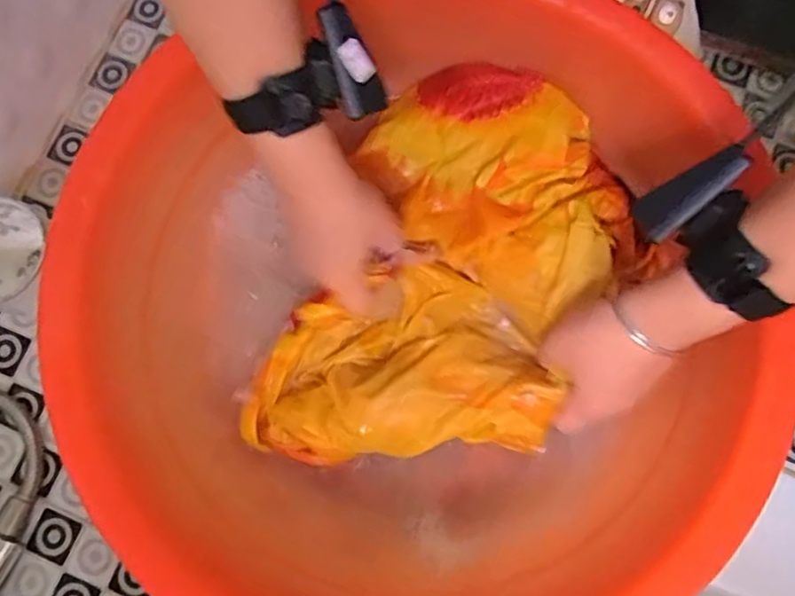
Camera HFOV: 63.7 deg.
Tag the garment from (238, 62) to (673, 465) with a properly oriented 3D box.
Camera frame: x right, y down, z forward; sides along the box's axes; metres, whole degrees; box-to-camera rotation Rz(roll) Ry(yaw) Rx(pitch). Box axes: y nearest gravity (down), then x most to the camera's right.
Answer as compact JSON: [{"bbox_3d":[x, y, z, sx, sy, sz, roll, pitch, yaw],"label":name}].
[{"bbox_3d":[0.038,-0.008,0.476,0.211,0.087,0.321,31,79,5],"label":"garment"}]

